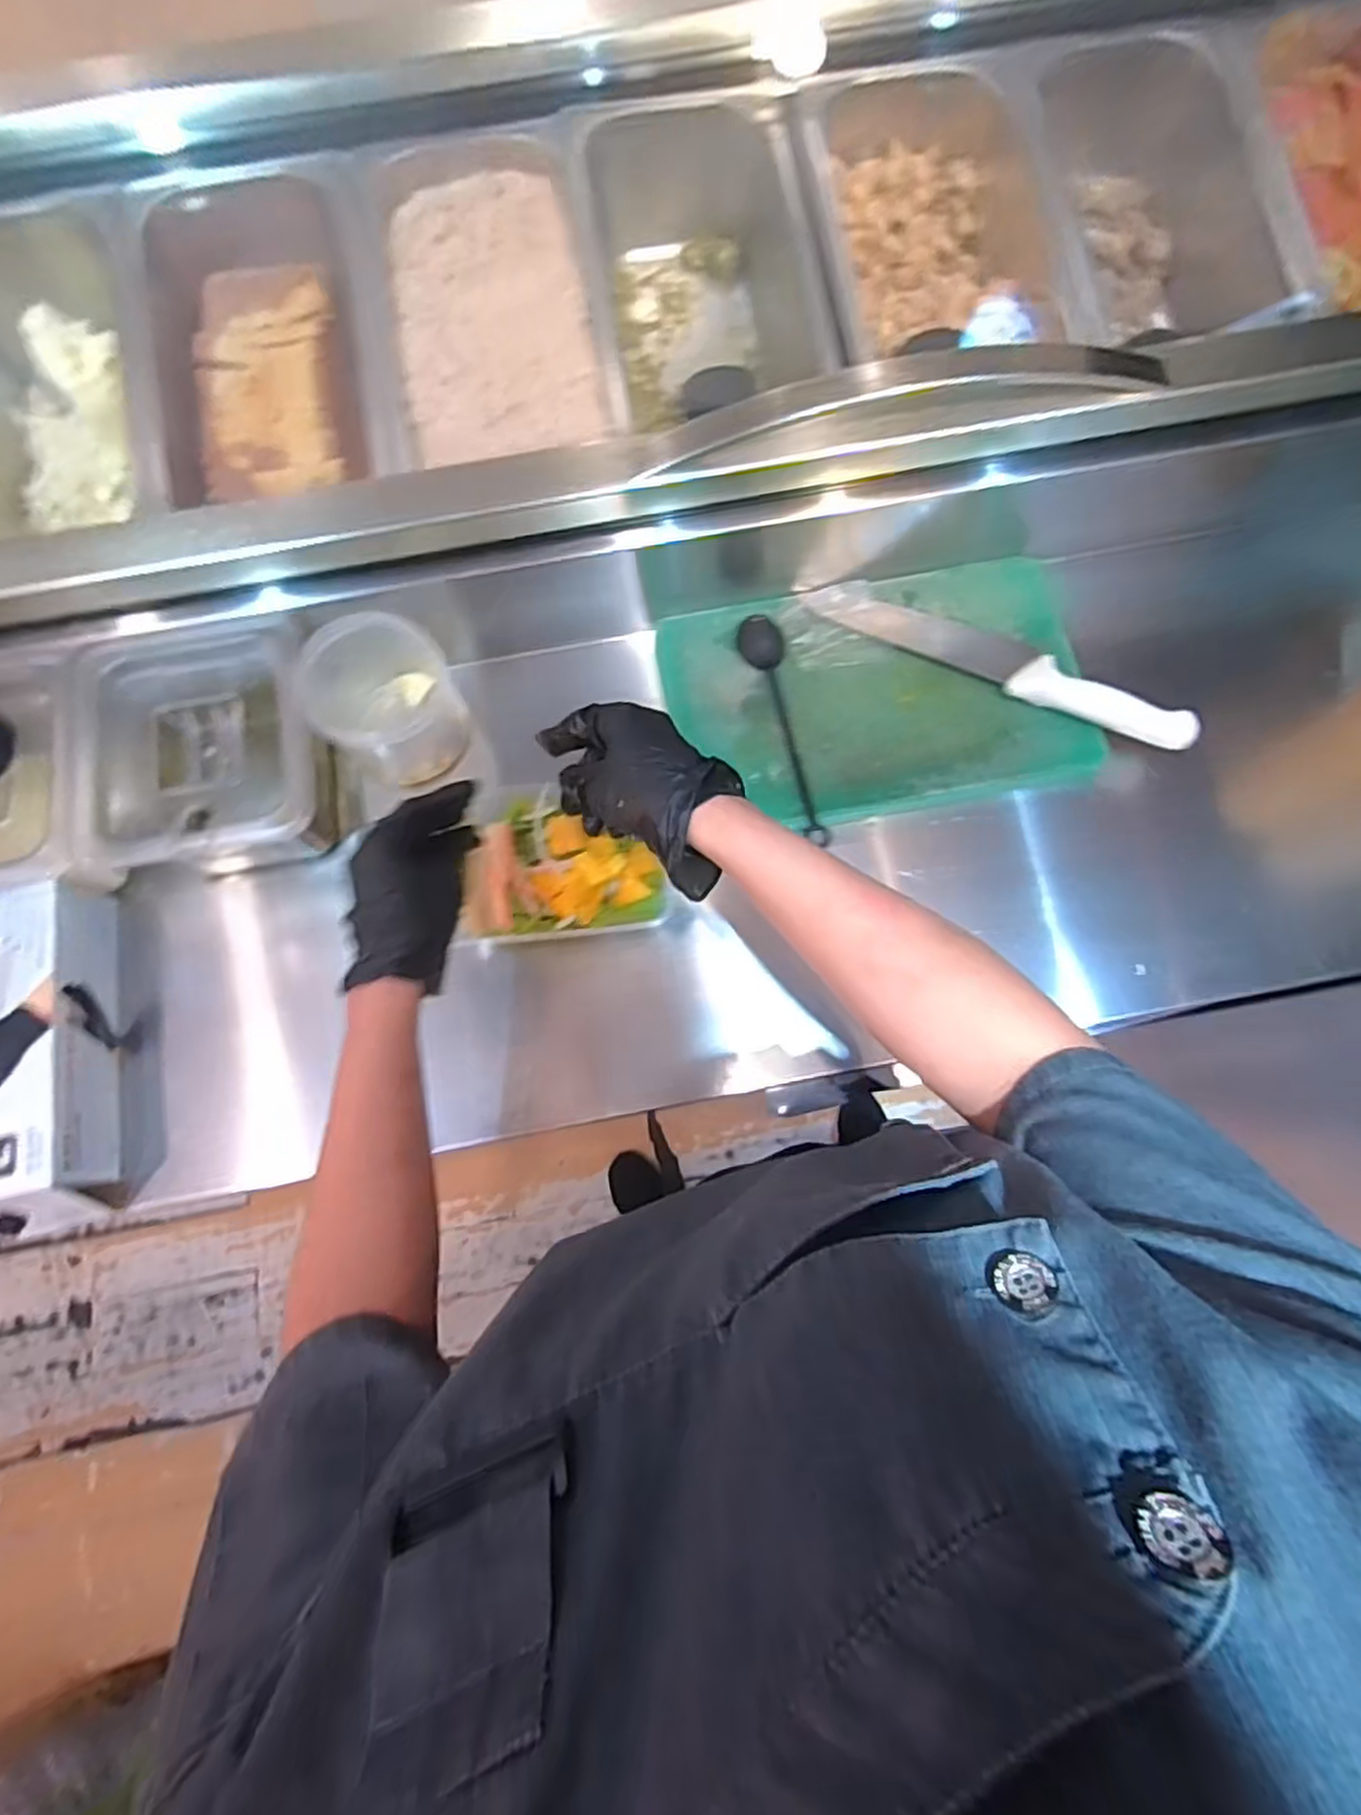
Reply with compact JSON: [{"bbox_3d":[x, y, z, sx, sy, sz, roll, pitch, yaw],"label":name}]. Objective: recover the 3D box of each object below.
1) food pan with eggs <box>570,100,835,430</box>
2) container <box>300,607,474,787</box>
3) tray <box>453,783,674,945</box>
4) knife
[{"bbox_3d":[0.015,-0.486,0.602,0.173,0.114,0.256,-10,75,-1],"label":"food pan with eggs"},{"bbox_3d":[-0.226,-0.162,0.577,0.102,0.093,0.106,0,75,1],"label":"container"},{"bbox_3d":[-0.086,-0.035,0.534,0.141,0.037,0.107,-5,75,0],"label":"tray"},{"bbox_3d":[0.246,-0.197,0.585,0.300,0.026,0.038,27,77,8],"label":"knife"}]

